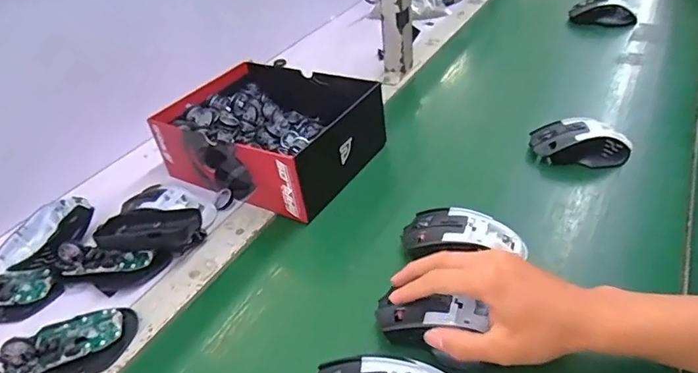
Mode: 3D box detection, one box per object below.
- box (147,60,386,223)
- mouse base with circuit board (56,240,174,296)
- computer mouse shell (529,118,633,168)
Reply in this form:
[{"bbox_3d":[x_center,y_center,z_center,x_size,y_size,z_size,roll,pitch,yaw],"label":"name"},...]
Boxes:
[{"bbox_3d":[-0.102,-0.072,0.642,0.256,0.088,0.186,18,44,29],"label":"box"},{"bbox_3d":[-0.249,0.084,0.515,0.107,0.026,0.050,5,37,-5],"label":"mouse base with circuit board"},{"bbox_3d":[0.280,-0.055,0.588,0.115,0.033,0.056,3,38,14],"label":"computer mouse shell"}]

